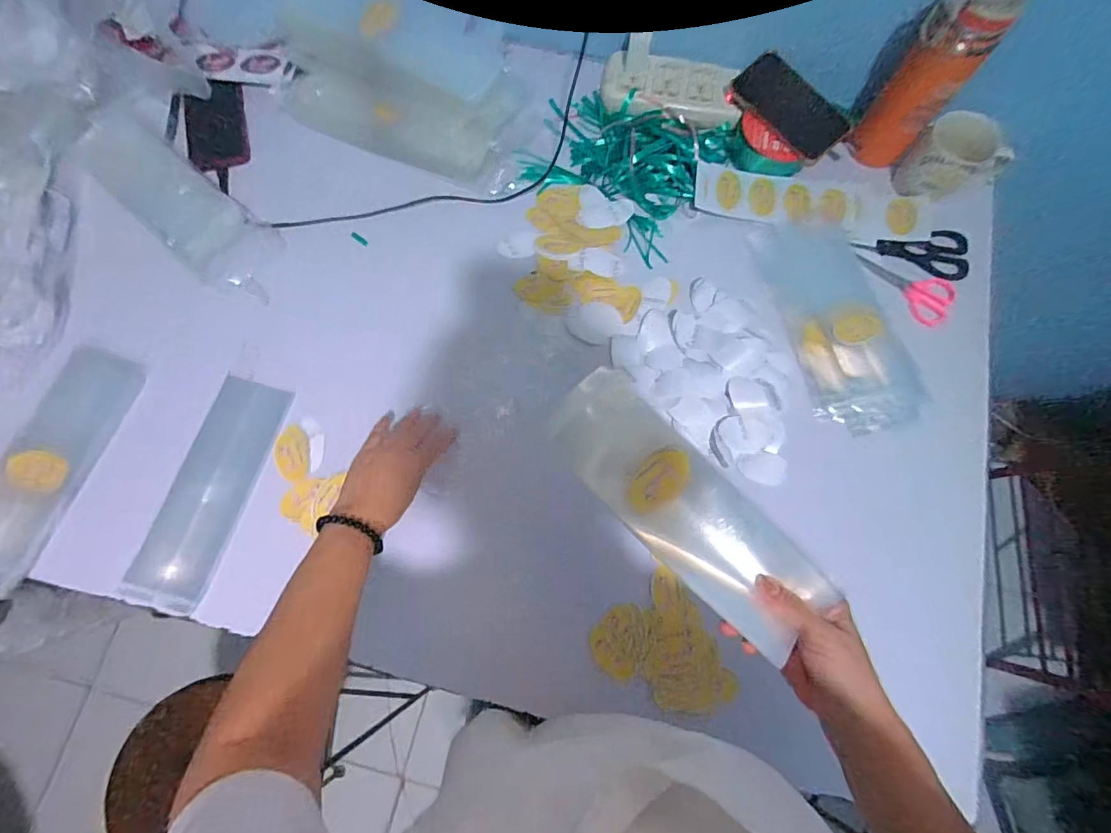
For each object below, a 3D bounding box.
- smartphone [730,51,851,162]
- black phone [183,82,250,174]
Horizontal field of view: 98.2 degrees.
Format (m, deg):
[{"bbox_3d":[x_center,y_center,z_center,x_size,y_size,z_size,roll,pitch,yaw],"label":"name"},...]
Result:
[{"bbox_3d":[0.326,-0.434,0.675,0.066,0.016,0.165,-44,77,31],"label":"smartphone"},{"bbox_3d":[-0.490,-0.420,0.697,0.081,0.017,0.136,-10,75,-4],"label":"black phone"}]

